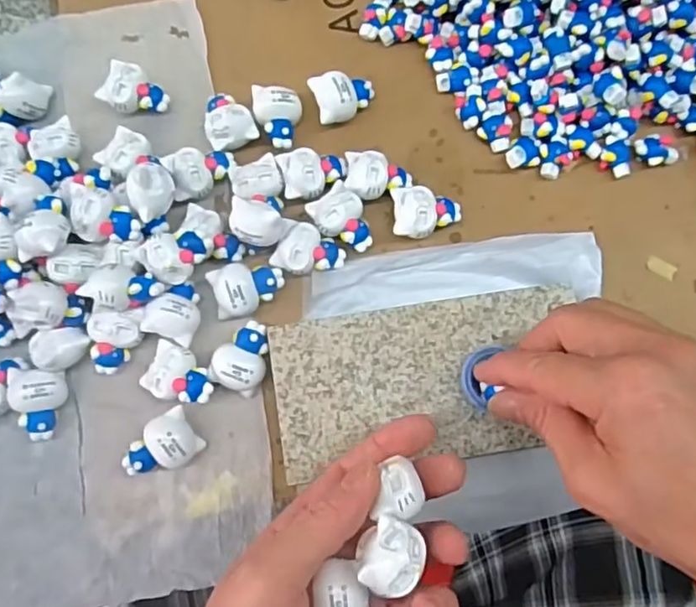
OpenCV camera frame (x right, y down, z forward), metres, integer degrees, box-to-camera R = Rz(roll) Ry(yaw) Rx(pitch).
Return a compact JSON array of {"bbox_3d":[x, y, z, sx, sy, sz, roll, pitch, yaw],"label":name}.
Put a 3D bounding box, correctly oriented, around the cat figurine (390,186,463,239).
[{"bbox_3d":[0.040,-0.046,0.322,0.034,0.020,0.025,-3,77,0],"label":"cat figurine"}]

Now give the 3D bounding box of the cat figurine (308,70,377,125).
[{"bbox_3d":[-0.002,-0.111,0.335,0.033,0.020,0.023,-18,77,-3],"label":"cat figurine"}]

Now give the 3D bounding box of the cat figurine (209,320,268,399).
[{"bbox_3d":[-0.050,0.026,0.306,0.024,0.017,0.033,23,78,6],"label":"cat figurine"}]

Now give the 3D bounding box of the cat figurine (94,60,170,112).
[{"bbox_3d":[-0.115,-0.112,0.339,0.033,0.018,0.025,23,78,6],"label":"cat figurine"}]

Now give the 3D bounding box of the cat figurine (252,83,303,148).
[{"bbox_3d":[-0.037,-0.098,0.333,0.025,0.019,0.030,-2,77,1],"label":"cat figurine"}]

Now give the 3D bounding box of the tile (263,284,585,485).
[{"bbox_3d":[0.037,0.038,0.302,0.139,0.017,0.073,-8,77,-1],"label":"tile"}]

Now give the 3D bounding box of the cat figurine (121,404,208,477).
[{"bbox_3d":[-0.087,0.069,0.296,0.035,0.021,0.022,-37,79,-7],"label":"cat figurine"}]

